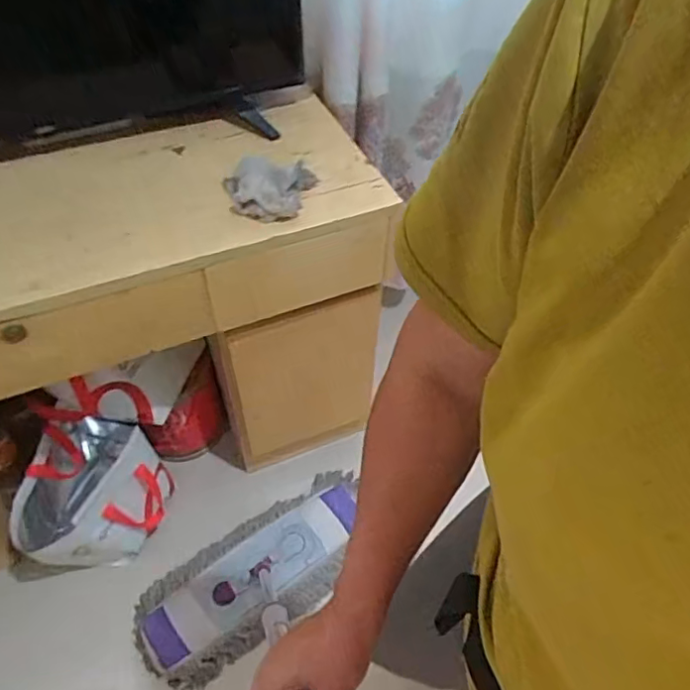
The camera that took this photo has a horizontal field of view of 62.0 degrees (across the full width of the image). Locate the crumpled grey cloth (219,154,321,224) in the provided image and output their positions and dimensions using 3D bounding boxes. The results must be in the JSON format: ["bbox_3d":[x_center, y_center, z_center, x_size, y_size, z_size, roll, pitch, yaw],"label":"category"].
[{"bbox_3d":[-0.118,-0.256,0.906,0.147,0.061,0.123,-7,51,-8],"label":"crumpled grey cloth"}]

